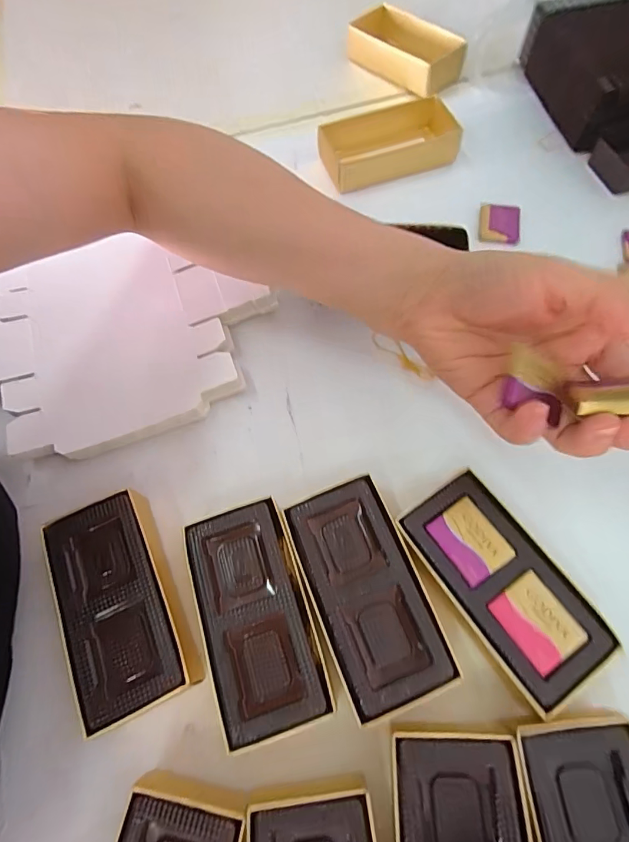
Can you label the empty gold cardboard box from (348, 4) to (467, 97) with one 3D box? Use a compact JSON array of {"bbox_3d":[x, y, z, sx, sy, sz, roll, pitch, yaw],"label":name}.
[{"bbox_3d":[0.091,-0.387,0.465,0.058,0.036,0.121,-35,68,-12],"label":"empty gold cardboard box"}]

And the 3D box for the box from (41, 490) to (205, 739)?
[{"bbox_3d":[-0.109,0.103,0.251,0.057,0.030,0.111,-22,64,-8],"label":"box"}]

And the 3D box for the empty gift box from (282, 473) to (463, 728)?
[{"bbox_3d":[0.028,0.096,0.249,0.056,0.035,0.110,-20,64,-7],"label":"empty gift box"}]

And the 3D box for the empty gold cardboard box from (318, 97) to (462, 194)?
[{"bbox_3d":[0.067,-0.256,0.404,0.113,0.027,0.062,-22,64,-7],"label":"empty gold cardboard box"}]

